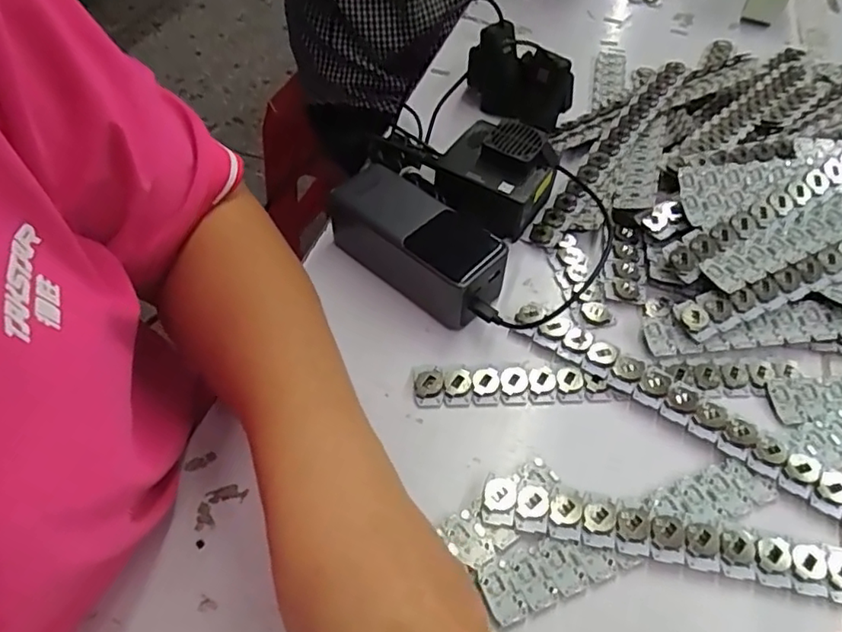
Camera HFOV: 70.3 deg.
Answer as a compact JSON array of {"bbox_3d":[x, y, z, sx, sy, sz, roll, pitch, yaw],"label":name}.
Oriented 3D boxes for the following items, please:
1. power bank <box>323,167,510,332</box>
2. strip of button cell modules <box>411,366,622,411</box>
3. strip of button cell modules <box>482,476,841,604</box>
[{"bbox_3d":[-0.006,-0.052,0.427,0.133,0.051,0.054,38,61,25],"label":"power bank"},{"bbox_3d":[0.059,0.044,0.382,0.127,0.007,0.028,0,52,-1],"label":"strip of button cell modules"},{"bbox_3d":[0.157,0.125,0.318,0.246,0.011,0.026,11,53,7],"label":"strip of button cell modules"}]

